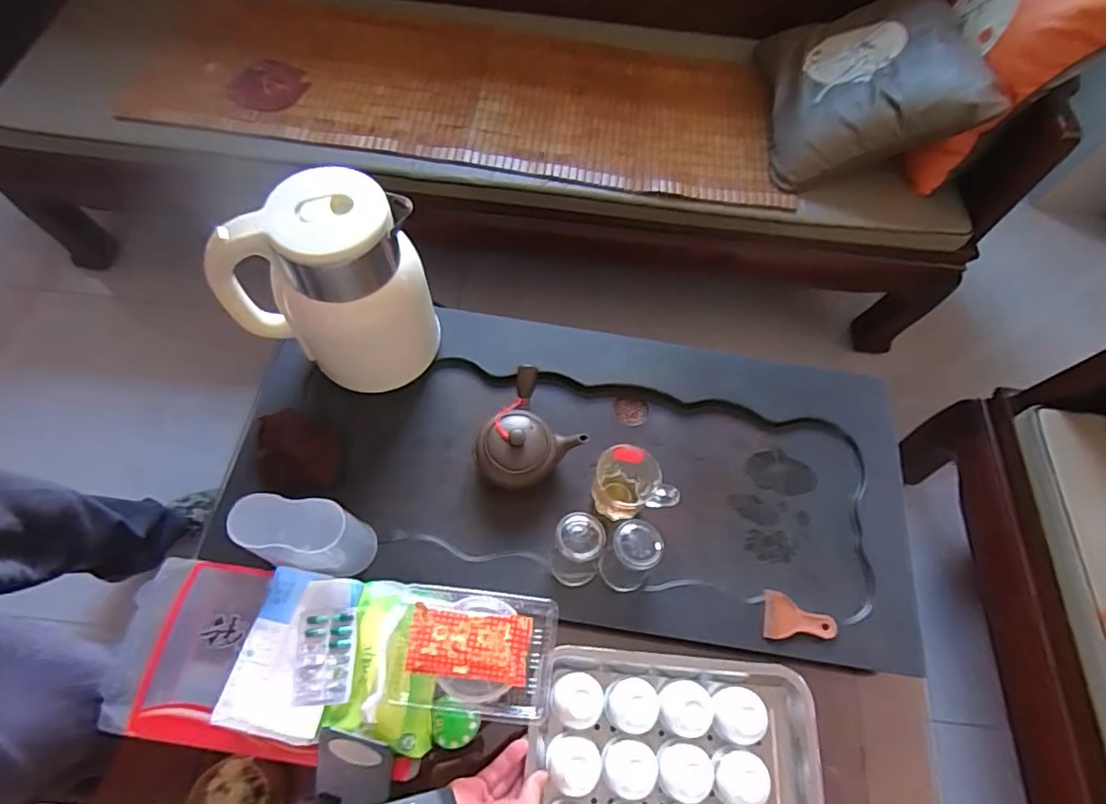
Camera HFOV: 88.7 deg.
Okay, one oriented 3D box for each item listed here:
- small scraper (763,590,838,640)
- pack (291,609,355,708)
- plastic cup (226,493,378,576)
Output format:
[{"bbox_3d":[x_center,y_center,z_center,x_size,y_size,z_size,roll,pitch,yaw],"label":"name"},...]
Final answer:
[{"bbox_3d":[0.266,0.235,0.611,0.074,0.010,0.048,11,65,3],"label":"small scraper"},{"bbox_3d":[-0.207,0.231,0.513,0.051,0.004,0.078,-2,65,-4],"label":"pack"},{"bbox_3d":[-0.245,0.136,0.565,0.107,0.109,0.056,5,65,0],"label":"plastic cup"}]

